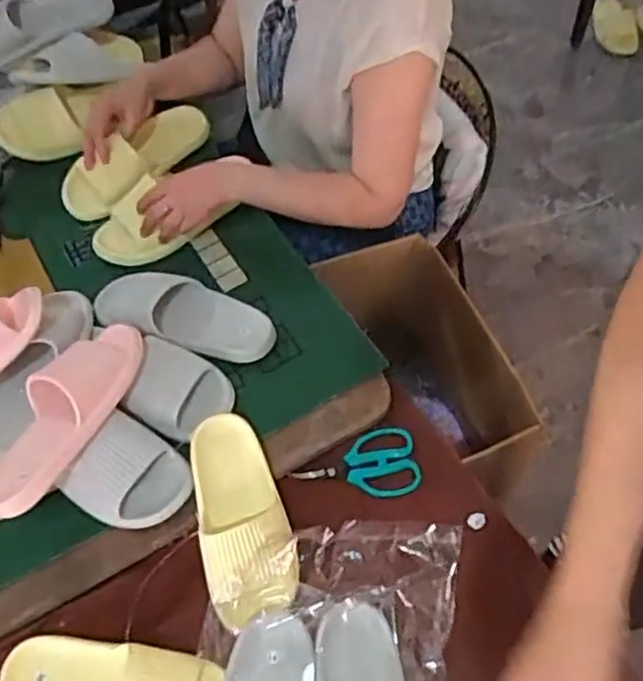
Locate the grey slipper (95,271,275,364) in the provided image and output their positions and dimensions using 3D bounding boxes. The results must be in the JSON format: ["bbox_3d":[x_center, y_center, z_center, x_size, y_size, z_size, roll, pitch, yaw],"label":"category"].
[{"bbox_3d":[-0.179,-0.035,0.941,0.239,0.065,0.118,10,59,10],"label":"grey slipper"}]

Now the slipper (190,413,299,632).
[{"bbox_3d":[-0.089,0.189,0.780,0.093,0.073,0.230,-14,58,-5],"label":"slipper"}]

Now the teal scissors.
[{"bbox_3d":[0.042,0.156,0.838,0.148,0.006,0.082,-15,58,-6],"label":"teal scissors"}]

